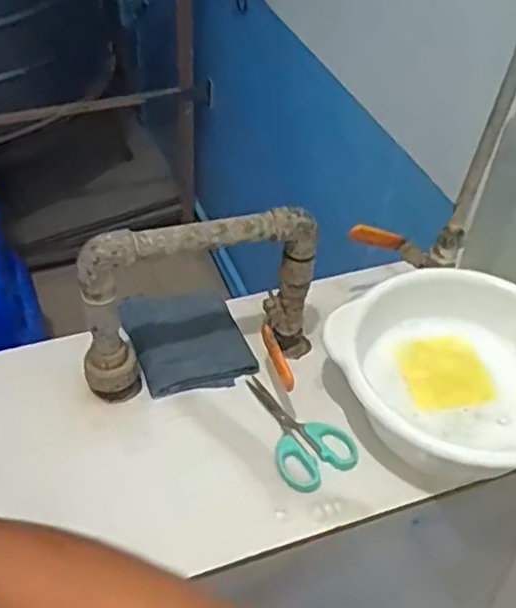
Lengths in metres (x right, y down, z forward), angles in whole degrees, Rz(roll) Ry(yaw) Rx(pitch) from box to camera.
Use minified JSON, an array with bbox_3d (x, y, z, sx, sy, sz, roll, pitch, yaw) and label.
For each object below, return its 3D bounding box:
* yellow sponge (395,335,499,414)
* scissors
[{"bbox_3d":[0.164,0.059,0.617,0.072,0.014,0.074,-9,46,-13],"label":"yellow sponge"},{"bbox_3d":[0.034,0.103,0.601,0.068,0.004,0.121,-16,48,-19],"label":"scissors"}]

